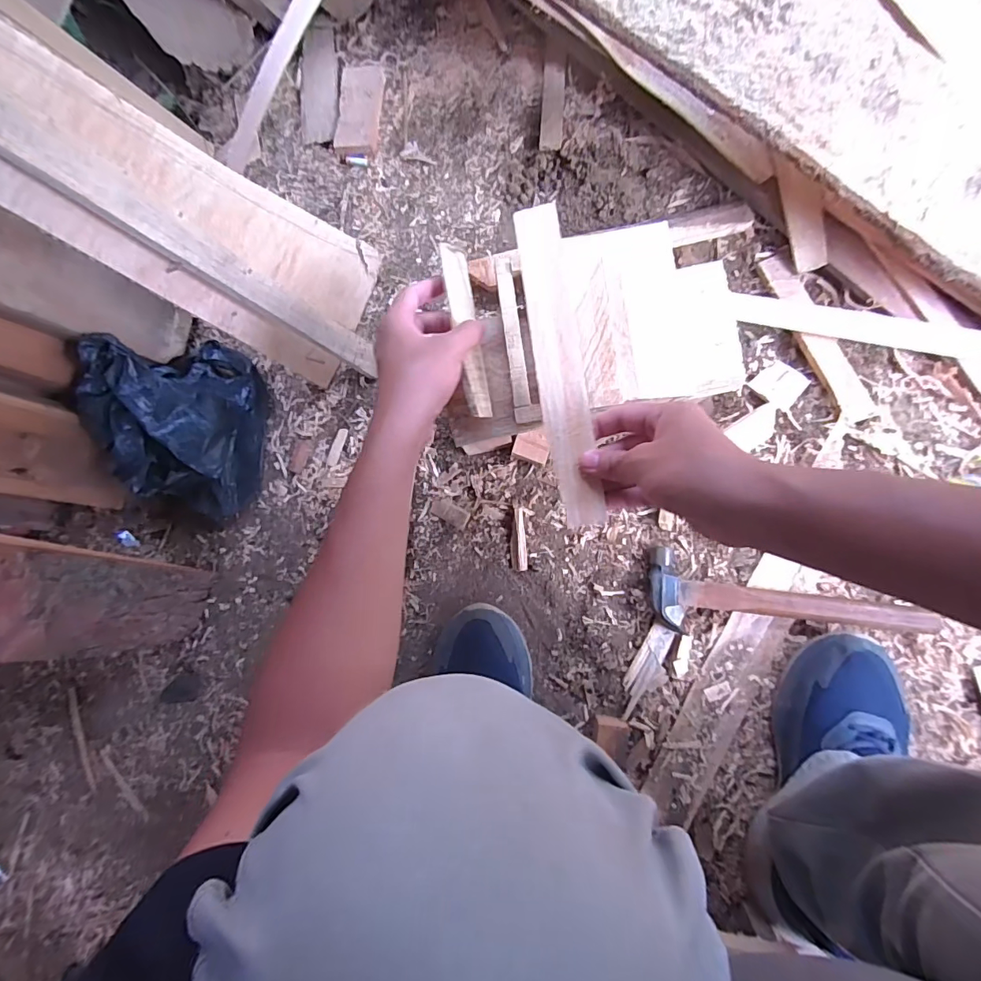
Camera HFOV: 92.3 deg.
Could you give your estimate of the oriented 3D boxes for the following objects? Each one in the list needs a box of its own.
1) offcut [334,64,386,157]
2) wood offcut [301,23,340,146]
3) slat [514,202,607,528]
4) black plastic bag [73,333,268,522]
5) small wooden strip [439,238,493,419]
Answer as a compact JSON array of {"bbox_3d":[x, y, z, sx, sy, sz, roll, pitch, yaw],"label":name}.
[{"bbox_3d":[-0.174,-0.505,0.619,0.057,0.020,0.122,7,90,9],"label":"offcut"},{"bbox_3d":[-0.228,-0.540,0.629,0.053,0.014,0.147,2,89,9],"label":"wood offcut"},{"bbox_3d":[0.054,-0.094,0.366,0.033,0.005,0.243,-9,93,9],"label":"slat"},{"bbox_3d":[-0.380,-0.073,0.562,0.170,0.127,0.209,1,89,9],"label":"black plastic bag"},{"bbox_3d":[-0.020,-0.136,0.408,0.005,0.028,0.146,-7,92,52],"label":"small wooden strip"}]

